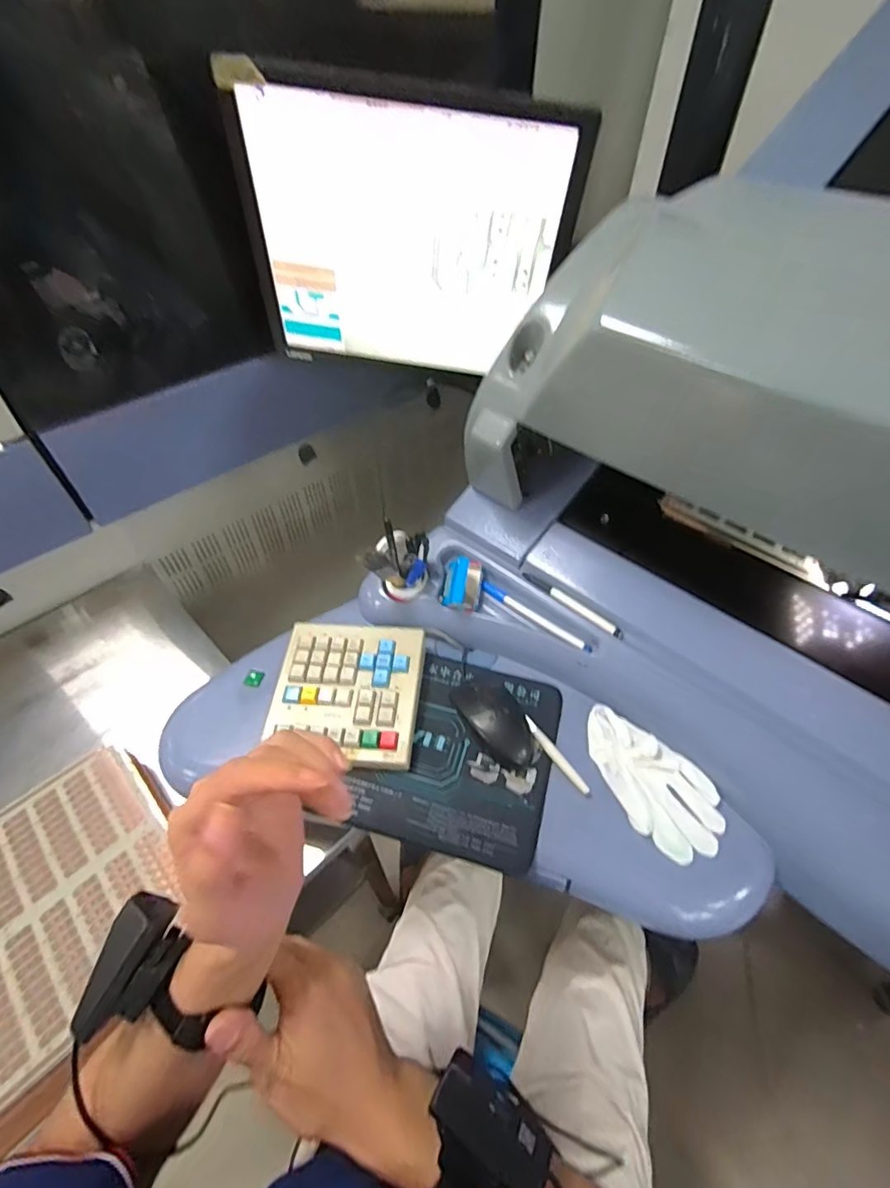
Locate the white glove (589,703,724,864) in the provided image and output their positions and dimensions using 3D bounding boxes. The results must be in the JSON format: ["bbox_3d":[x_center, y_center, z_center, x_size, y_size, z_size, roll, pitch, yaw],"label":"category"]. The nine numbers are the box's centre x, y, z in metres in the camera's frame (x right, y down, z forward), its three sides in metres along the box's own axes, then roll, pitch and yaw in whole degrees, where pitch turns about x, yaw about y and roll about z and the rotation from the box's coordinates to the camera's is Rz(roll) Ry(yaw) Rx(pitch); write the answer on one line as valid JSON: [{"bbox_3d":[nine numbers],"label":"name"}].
[{"bbox_3d":[0.200,0.186,0.510,0.085,0.023,0.152,-37,59,-27],"label":"white glove"}]

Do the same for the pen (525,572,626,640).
[{"bbox_3d":[0.142,0.010,0.576,0.012,0.010,0.130,-36,58,-27],"label":"pen"}]

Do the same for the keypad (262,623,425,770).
[{"bbox_3d":[-0.107,0.108,0.568,0.155,0.036,0.158,4,50,4],"label":"keypad"}]

